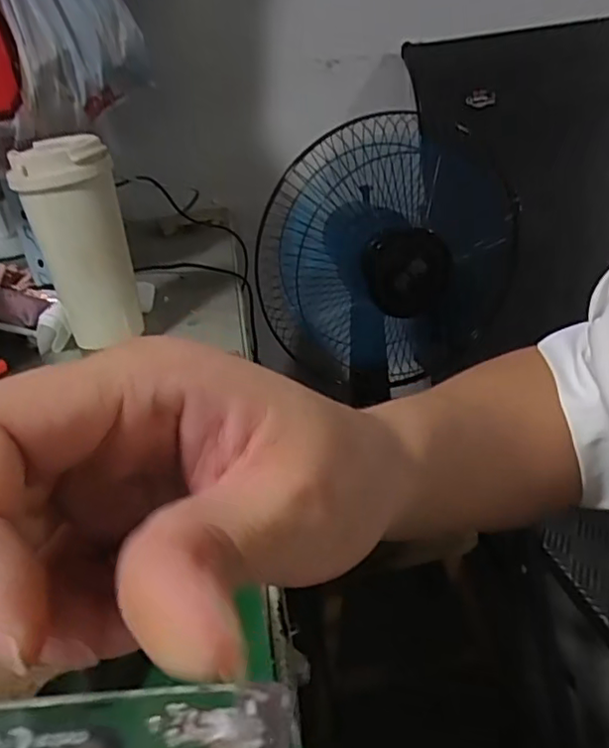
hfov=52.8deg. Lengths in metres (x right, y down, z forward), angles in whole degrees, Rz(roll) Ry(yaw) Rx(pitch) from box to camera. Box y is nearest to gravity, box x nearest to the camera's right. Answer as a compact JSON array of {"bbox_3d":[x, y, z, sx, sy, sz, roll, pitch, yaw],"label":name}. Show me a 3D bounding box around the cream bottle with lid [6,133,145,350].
[{"bbox_3d":[-0.204,-0.120,0.565,0.080,0.174,0.072,-15,29,-15],"label":"cream bottle with lid"}]

